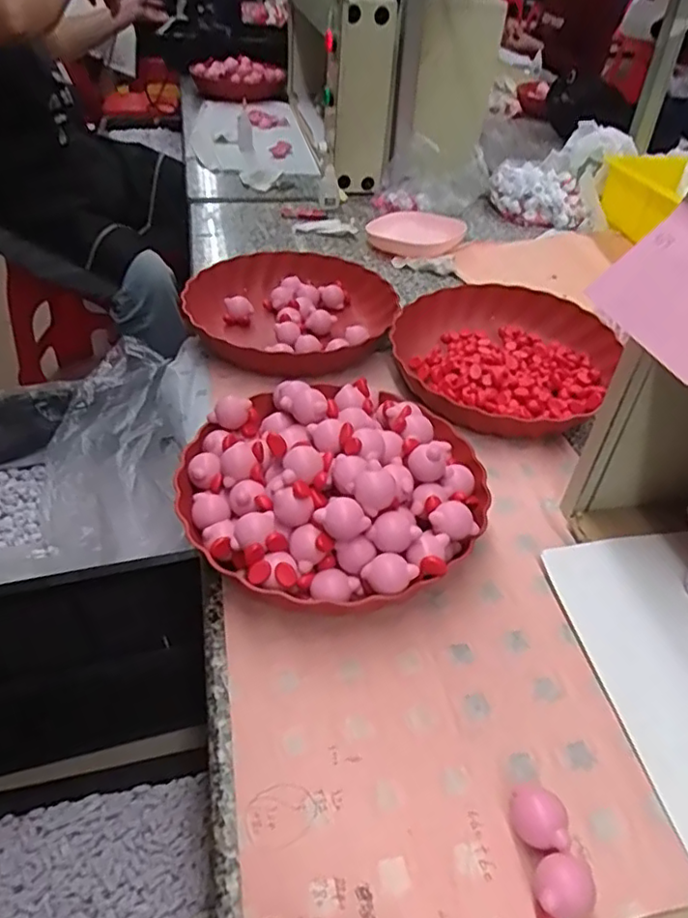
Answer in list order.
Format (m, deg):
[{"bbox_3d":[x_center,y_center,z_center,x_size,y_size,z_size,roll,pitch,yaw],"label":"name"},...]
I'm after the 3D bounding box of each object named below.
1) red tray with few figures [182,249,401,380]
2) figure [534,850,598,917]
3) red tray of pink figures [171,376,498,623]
[{"bbox_3d":[-0.058,-0.178,0.740,0.225,0.060,0.231,16,43,14],"label":"red tray with few figures"},{"bbox_3d":[0.115,0.225,0.326,0.034,0.029,0.028,-19,47,-24],"label":"figure"},{"bbox_3d":[-0.008,0.020,0.499,0.240,0.090,0.219,9,42,5],"label":"red tray of pink figures"}]

